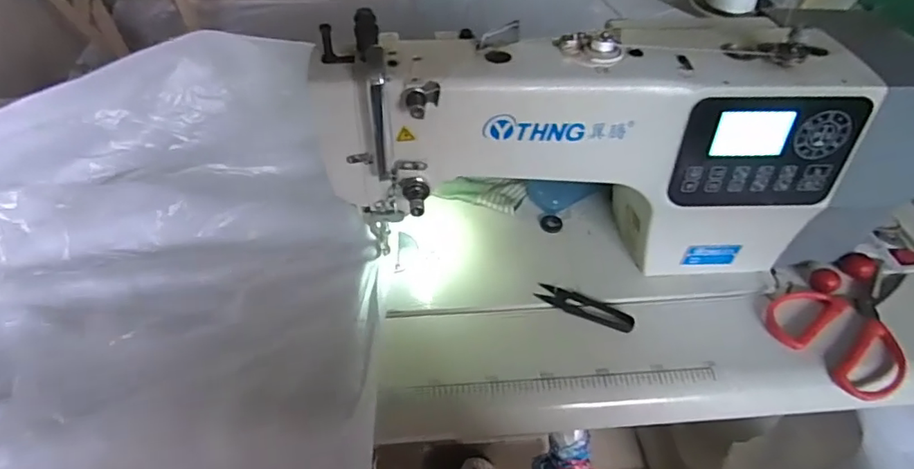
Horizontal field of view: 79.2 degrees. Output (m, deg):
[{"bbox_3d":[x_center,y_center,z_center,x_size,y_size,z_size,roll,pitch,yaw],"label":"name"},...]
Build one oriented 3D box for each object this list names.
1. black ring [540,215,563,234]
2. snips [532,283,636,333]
[{"bbox_3d":[0.108,-0.012,0.635,0.025,0.004,0.027,1,47,-1],"label":"black ring"},{"bbox_3d":[0.128,0.072,0.554,0.098,0.006,0.029,20,49,16],"label":"snips"}]

